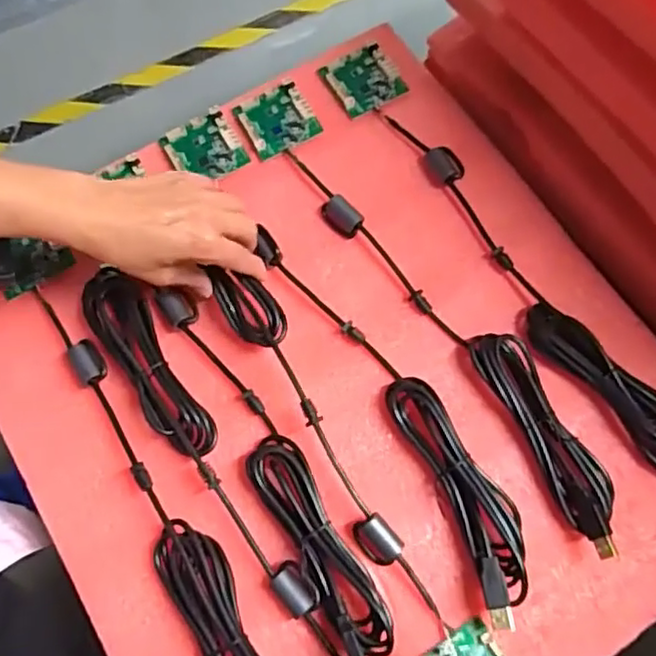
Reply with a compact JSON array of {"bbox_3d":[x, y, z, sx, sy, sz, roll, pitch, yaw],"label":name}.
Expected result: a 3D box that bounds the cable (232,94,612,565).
[{"bbox_3d":[0.065,-0.032,0.483,0.056,0.023,0.428,-33,74,-11],"label":"cable"}]

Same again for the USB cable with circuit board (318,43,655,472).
[{"bbox_3d":[0.131,-0.069,0.494,0.054,0.025,0.422,-31,73,-10],"label":"USB cable with circuit board"}]

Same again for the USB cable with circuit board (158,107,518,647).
[{"bbox_3d":[0.008,0.001,0.474,0.057,0.020,0.431,-32,73,-11],"label":"USB cable with circuit board"}]

